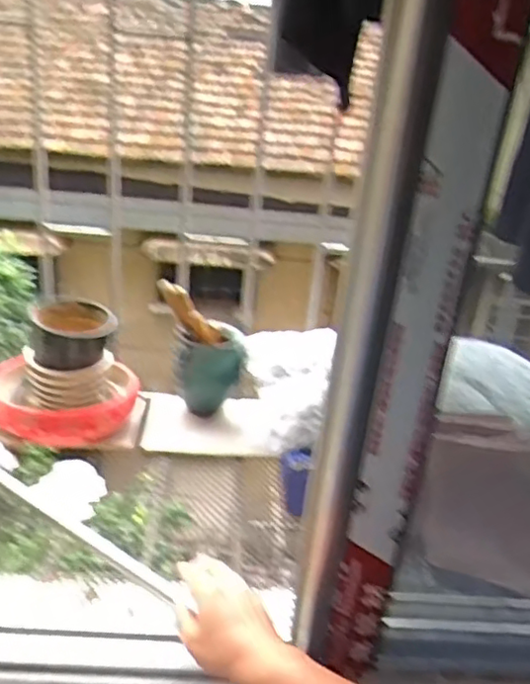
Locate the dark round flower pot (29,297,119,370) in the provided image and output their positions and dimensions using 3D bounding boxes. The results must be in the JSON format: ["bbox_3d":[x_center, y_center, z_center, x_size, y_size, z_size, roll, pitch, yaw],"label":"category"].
[{"bbox_3d":[-0.308,-0.017,1.022,0.127,0.080,0.119,-3,26,-19],"label":"dark round flower pot"}]

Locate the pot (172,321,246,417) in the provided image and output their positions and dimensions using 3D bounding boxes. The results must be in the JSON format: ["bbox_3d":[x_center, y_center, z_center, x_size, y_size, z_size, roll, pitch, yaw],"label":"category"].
[{"bbox_3d":[-0.100,0.045,1.096,0.117,0.168,0.102,4,25,-5],"label":"pot"}]

